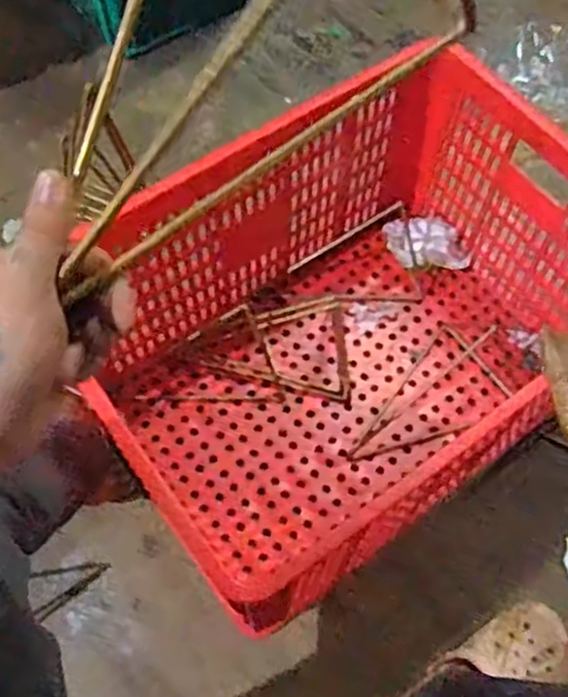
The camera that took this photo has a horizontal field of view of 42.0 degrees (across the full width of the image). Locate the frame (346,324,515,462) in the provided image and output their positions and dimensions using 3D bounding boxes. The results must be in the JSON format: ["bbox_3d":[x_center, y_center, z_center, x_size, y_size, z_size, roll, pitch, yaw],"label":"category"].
[{"bbox_3d":[0.214,0.074,1.015,0.128,0.032,0.276,36,68,16],"label":"frame"}]

